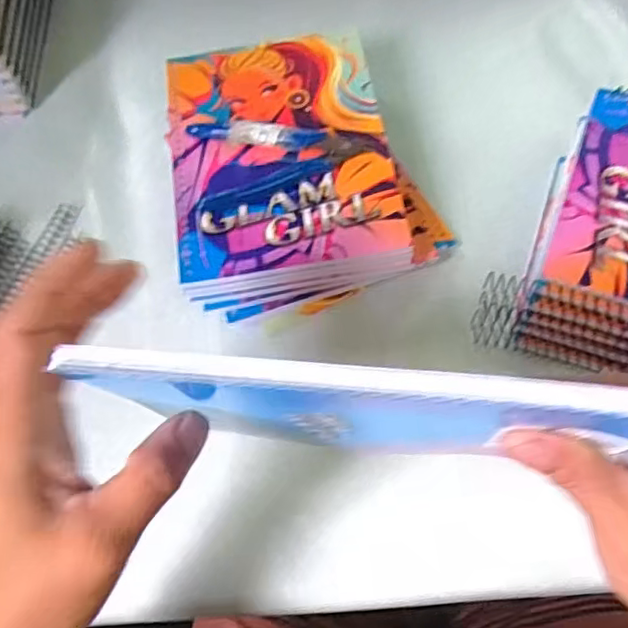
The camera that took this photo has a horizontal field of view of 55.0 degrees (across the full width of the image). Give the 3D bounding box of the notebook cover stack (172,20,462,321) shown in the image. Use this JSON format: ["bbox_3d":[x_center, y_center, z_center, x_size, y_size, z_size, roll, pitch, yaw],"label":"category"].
[{"bbox_3d":[-0.009,-0.106,0.427,0.176,0.051,0.207,-11,66,-2],"label":"notebook cover stack"}]

